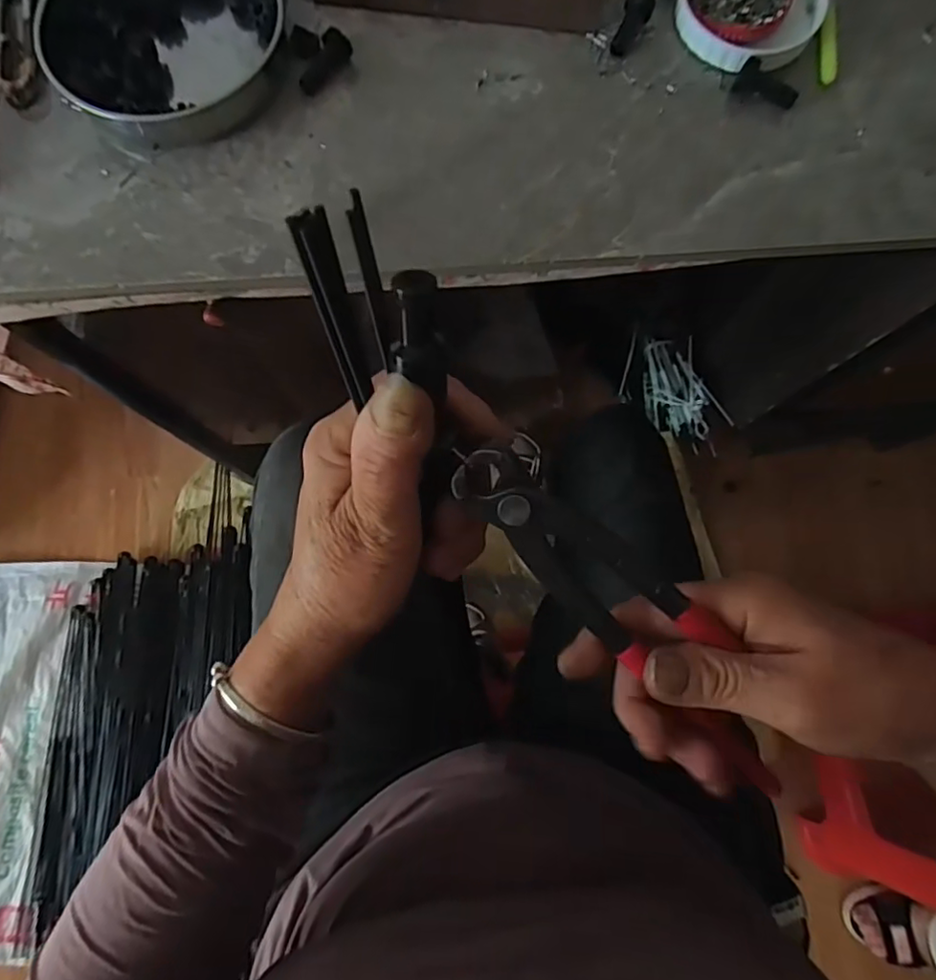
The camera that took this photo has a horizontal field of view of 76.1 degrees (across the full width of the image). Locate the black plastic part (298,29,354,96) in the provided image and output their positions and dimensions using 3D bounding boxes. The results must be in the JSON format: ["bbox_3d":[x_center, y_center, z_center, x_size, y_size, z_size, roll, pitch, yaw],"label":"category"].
[{"bbox_3d":[-0.088,-0.260,0.365,0.013,0.011,0.041,39,94,6],"label":"black plastic part"}]

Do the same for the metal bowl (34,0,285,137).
[{"bbox_3d":[-0.180,-0.277,0.355,0.134,0.026,0.127,0,78,-1],"label":"metal bowl"}]

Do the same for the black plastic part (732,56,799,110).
[{"bbox_3d":[0.182,-0.246,0.364,0.038,0.015,0.012,26,79,4],"label":"black plastic part"}]

